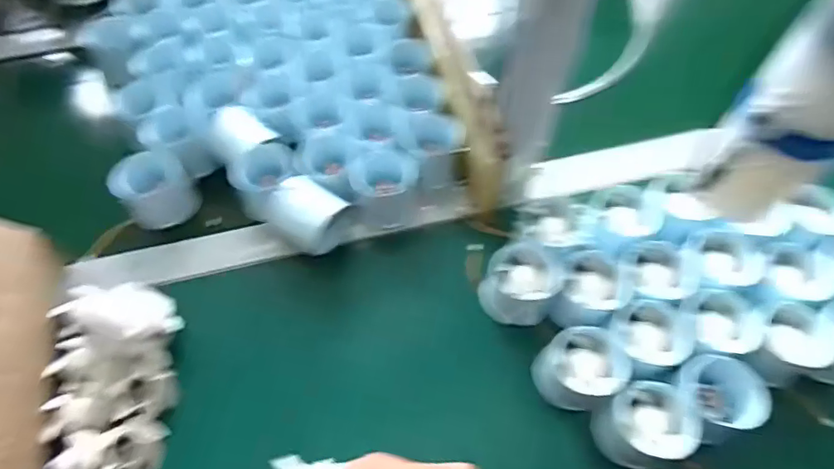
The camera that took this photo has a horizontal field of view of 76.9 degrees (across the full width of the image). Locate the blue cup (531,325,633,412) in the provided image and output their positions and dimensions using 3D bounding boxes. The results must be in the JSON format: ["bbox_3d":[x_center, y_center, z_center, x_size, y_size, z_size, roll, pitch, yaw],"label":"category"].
[{"bbox_3d":[0.127,0.104,0.408,0.053,0.058,0.054,0,60,-1],"label":"blue cup"}]

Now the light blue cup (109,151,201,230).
[{"bbox_3d":[-0.249,-0.044,0.502,0.061,0.058,0.050,-35,66,-19],"label":"light blue cup"}]

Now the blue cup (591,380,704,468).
[{"bbox_3d":[0.168,0.141,0.389,0.054,0.057,0.054,0,60,-1],"label":"blue cup"}]

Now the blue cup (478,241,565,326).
[{"bbox_3d":[0.088,0.042,0.441,0.057,0.043,0.059,0,60,-1],"label":"blue cup"}]

